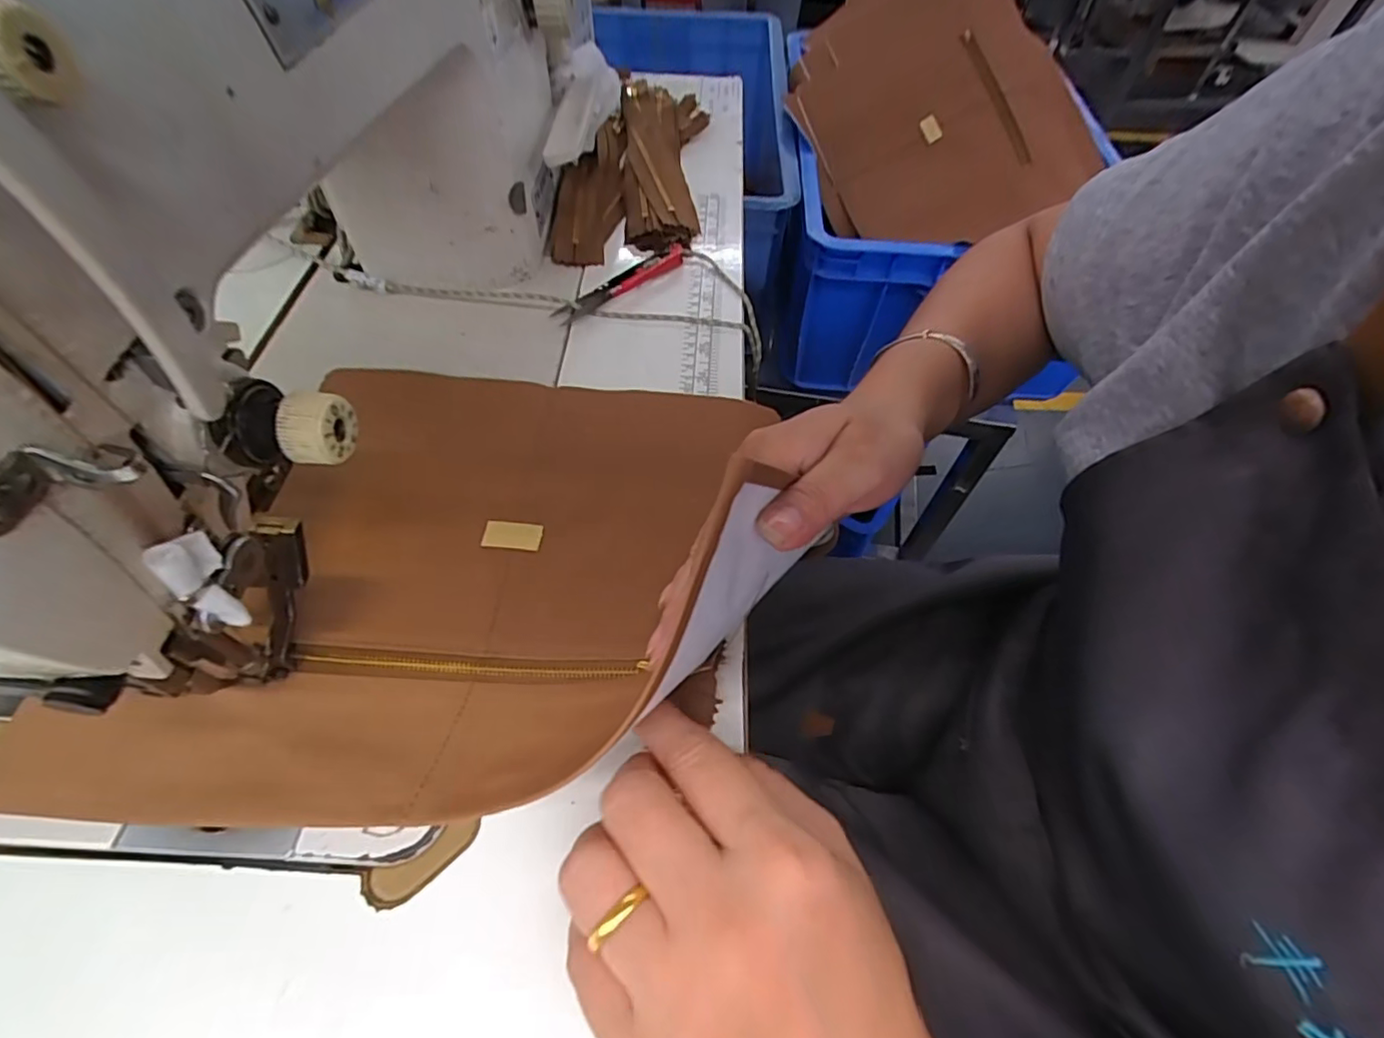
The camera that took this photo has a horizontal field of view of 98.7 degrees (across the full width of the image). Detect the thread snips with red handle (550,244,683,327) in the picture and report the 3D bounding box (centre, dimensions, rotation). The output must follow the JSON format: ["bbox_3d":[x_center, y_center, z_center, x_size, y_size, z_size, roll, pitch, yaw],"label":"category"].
[{"bbox_3d":[-0.047,-0.160,0.403,0.112,0.010,0.024,-37,66,-25],"label":"thread snips with red handle"}]

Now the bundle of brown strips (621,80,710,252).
[{"bbox_3d":[-0.021,-0.296,0.486,0.069,0.024,0.231,-2,57,-5],"label":"bundle of brown strips"}]

